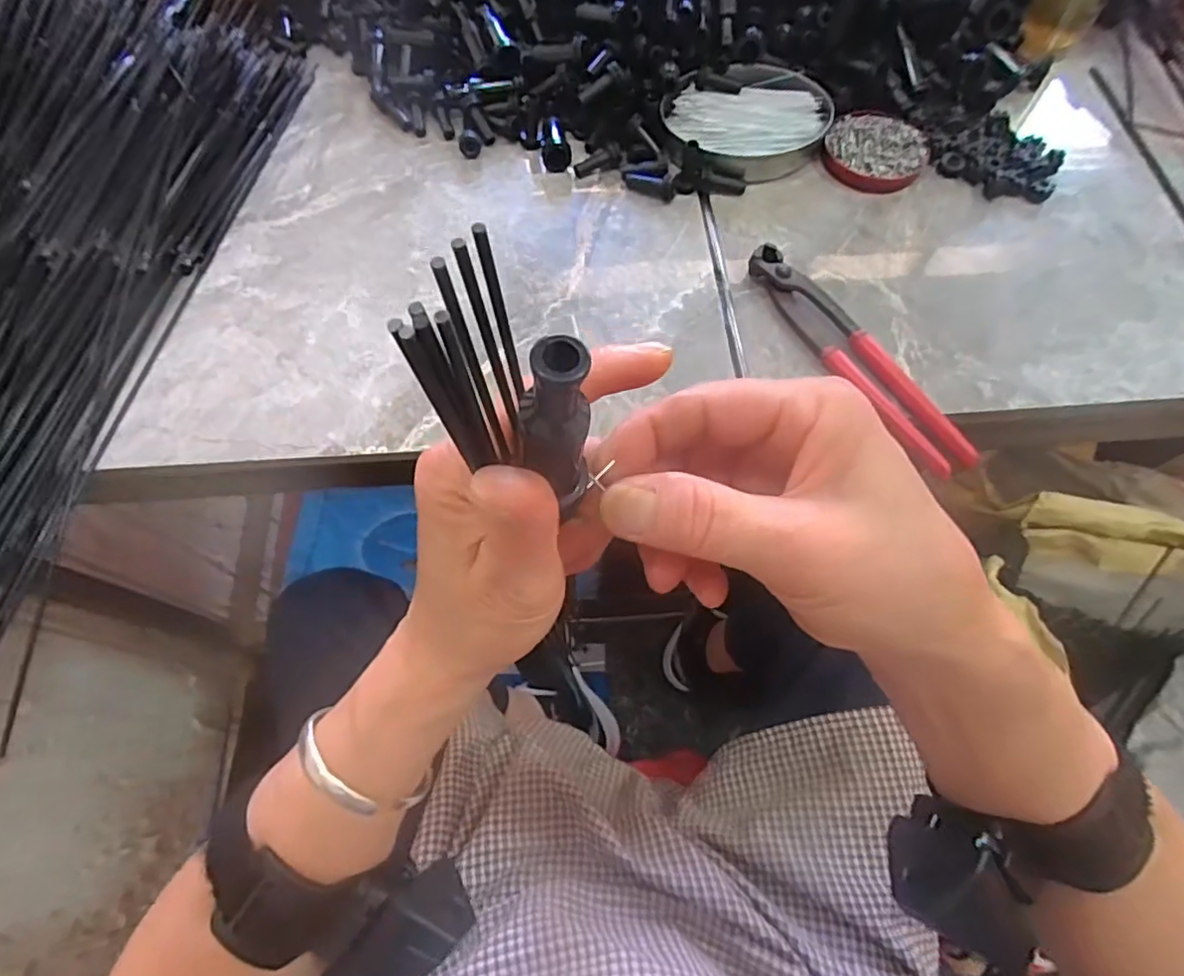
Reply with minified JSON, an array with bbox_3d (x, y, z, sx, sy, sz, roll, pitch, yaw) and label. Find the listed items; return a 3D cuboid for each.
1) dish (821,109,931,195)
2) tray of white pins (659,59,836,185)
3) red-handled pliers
[{"bbox_3d":[0.230,-0.273,0.496,0.078,0.016,0.072,0,66,0],"label":"dish"},{"bbox_3d":[0.127,-0.296,0.495,0.130,0.034,0.098,-10,66,-5],"label":"tray of white pins"},{"bbox_3d":[0.177,-0.091,0.413,0.031,0.018,0.200,-29,69,-12],"label":"red-handled pliers"}]

